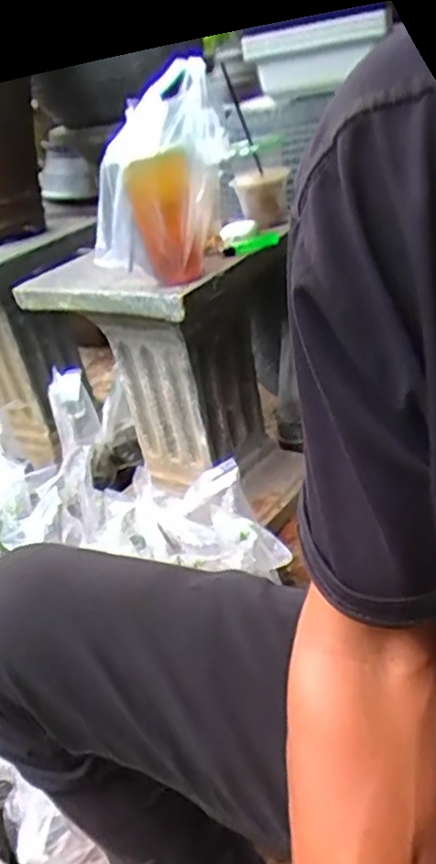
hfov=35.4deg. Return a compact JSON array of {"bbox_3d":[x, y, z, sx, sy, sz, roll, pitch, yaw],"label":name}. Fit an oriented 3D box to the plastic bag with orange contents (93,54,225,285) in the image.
[{"bbox_3d":[-0.067,-0.296,0.796,0.102,0.215,0.146,12,35,29],"label":"plastic bag with orange contents"}]

